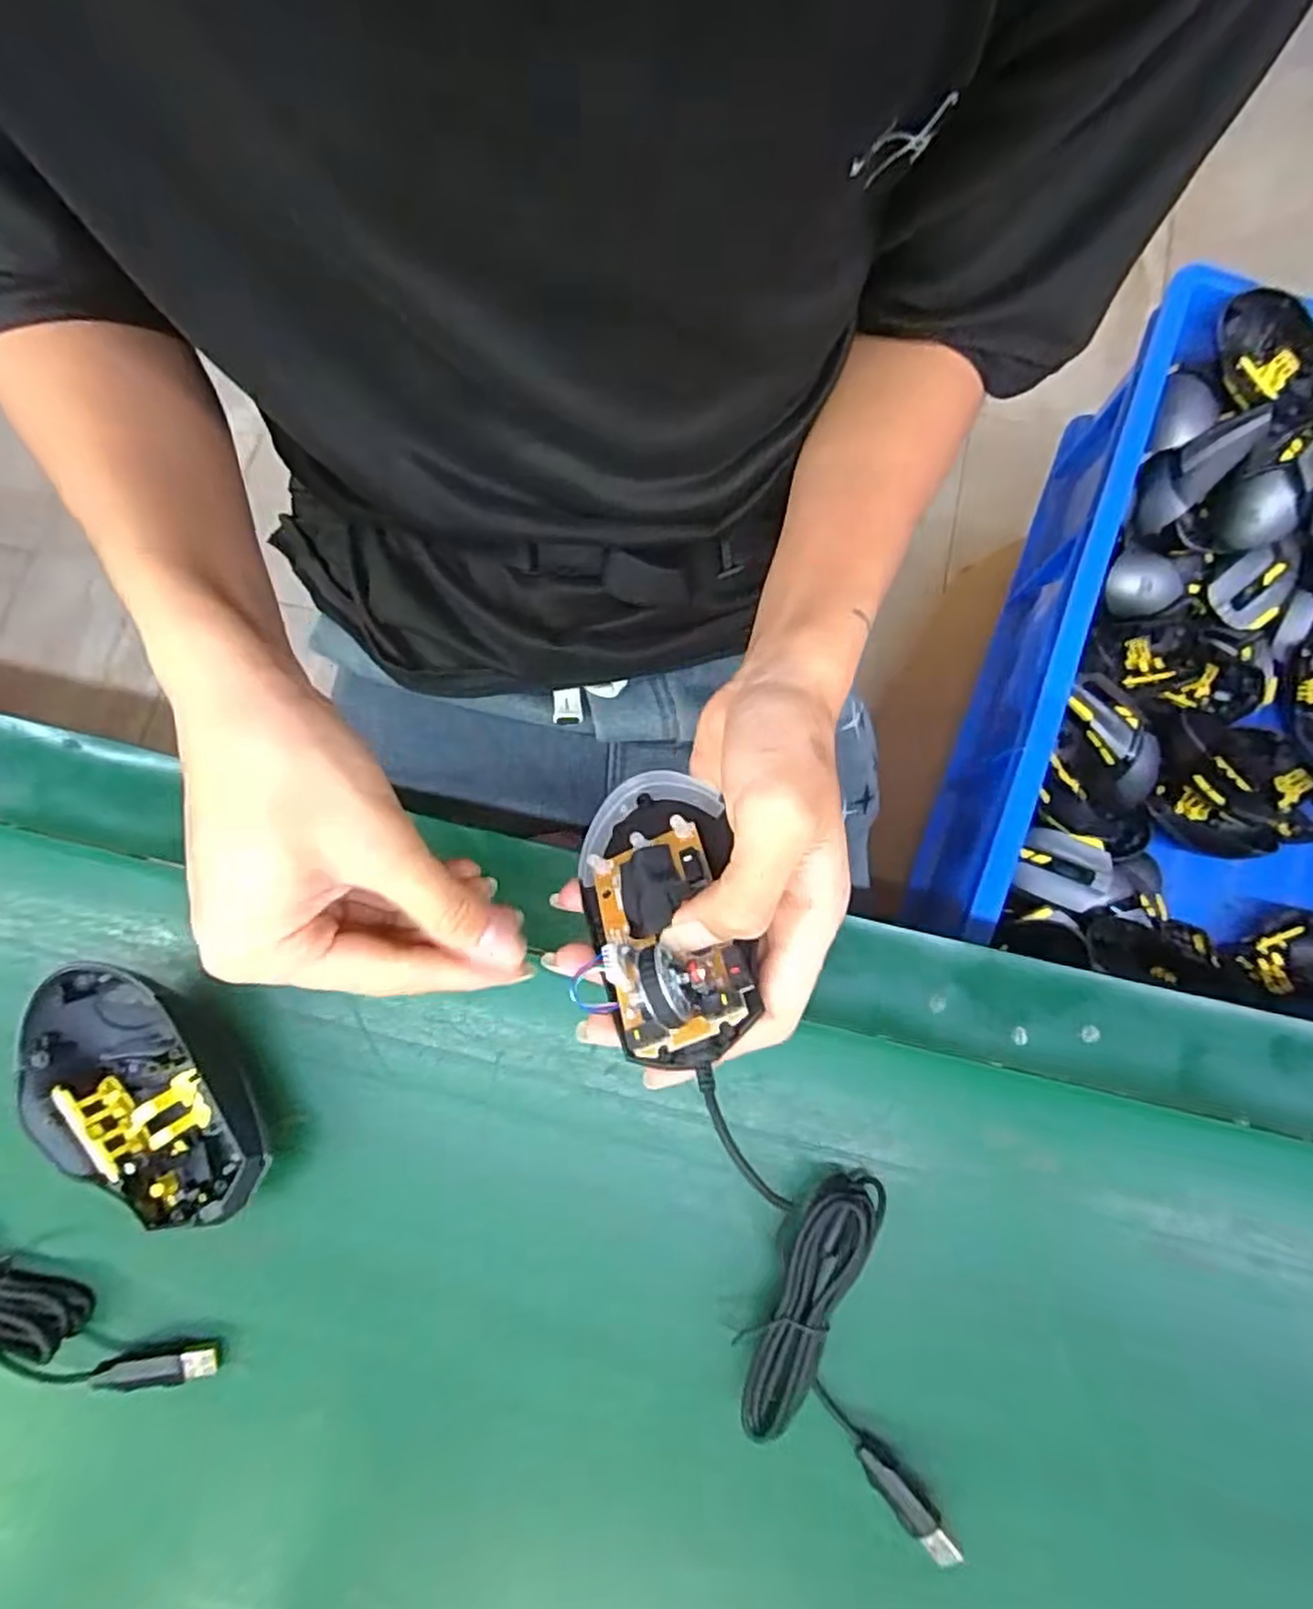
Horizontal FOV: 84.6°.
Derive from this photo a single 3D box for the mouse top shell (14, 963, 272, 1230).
[{"bbox_3d":[-0.213,0.123,0.308,0.116,0.042,0.072,42,81,9],"label":"mouse top shell"}]

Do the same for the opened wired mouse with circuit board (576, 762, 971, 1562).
[{"bbox_3d":[0.040,0.138,0.271,0.067,0.081,0.302,-20,95,-4],"label":"opened wired mouse with circuit board"}]

